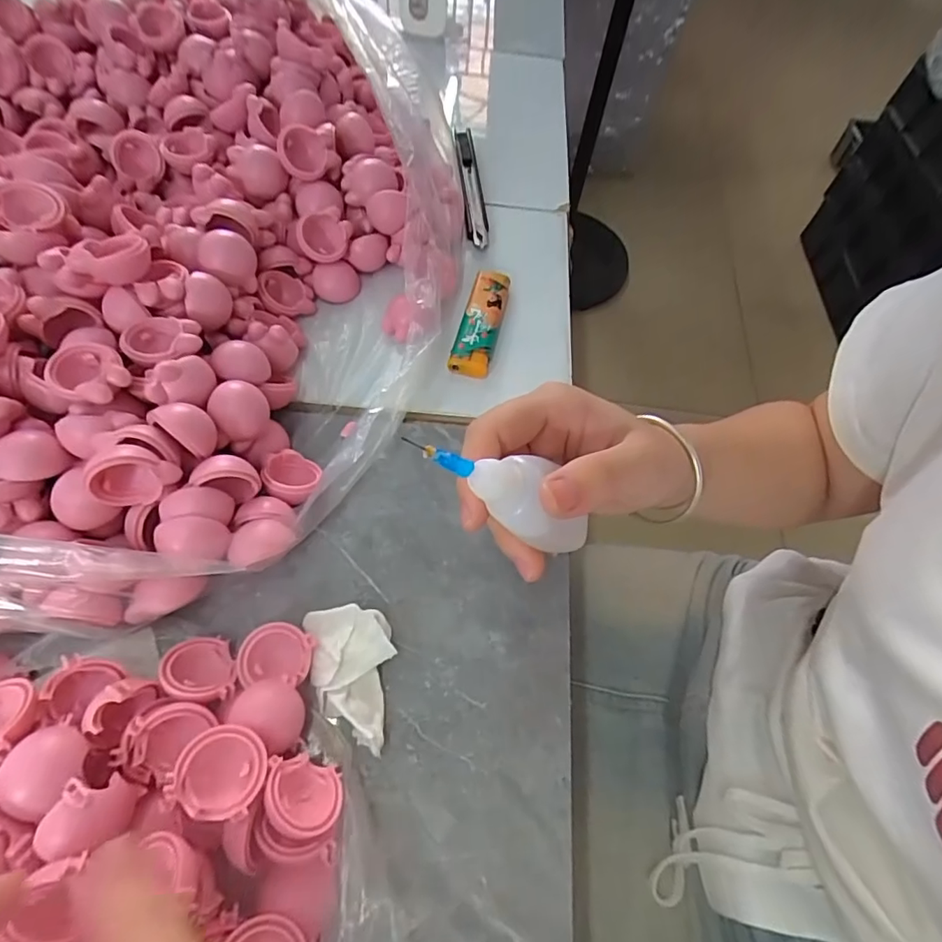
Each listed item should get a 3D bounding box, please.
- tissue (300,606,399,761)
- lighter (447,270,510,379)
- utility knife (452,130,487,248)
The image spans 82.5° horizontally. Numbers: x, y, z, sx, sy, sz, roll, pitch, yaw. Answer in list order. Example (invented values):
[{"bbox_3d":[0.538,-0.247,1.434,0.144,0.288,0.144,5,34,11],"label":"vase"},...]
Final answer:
[{"bbox_3d":[-0.050,0.088,0.234,0.035,0.015,0.060,-13,63,-10],"label":"tissue"},{"bbox_3d":[0.007,-0.091,0.332,0.023,0.014,0.077,13,62,4],"label":"lighter"},{"bbox_3d":[-0.001,-0.215,0.401,0.017,0.016,0.131,-4,62,-5],"label":"utility knife"}]

